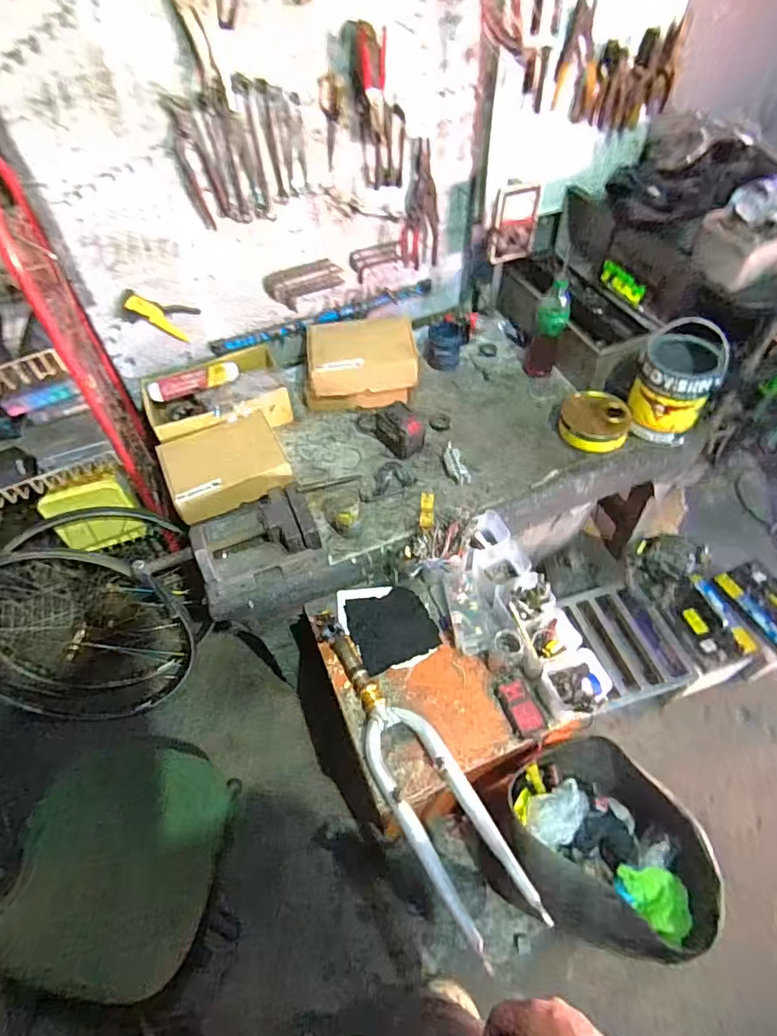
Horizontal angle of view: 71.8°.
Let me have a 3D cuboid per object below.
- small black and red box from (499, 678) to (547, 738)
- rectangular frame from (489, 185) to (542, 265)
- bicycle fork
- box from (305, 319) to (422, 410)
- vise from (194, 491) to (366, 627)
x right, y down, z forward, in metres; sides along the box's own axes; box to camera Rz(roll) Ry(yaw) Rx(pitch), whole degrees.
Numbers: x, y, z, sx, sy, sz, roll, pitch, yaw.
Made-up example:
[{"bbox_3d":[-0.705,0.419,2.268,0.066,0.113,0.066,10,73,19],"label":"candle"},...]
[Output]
[{"bbox_3d":[0.253,0.360,1.018,0.055,0.019,0.108,-17,54,-10],"label":"small black and red box"},{"bbox_3d":[0.323,-0.750,1.374,0.121,0.181,0.022,-19,55,-12],"label":"rectangular frame"},{"bbox_3d":[0.026,0.421,0.954,0.125,0.089,0.604,-27,57,-17],"label":"bicycle fork"},{"bbox_3d":[-0.067,-0.389,1.376,0.277,0.171,0.164,-2,53,1],"label":"box"},{"bbox_3d":[-0.248,0.083,1.148,0.292,0.188,0.170,-21,55,-13],"label":"vise"}]

